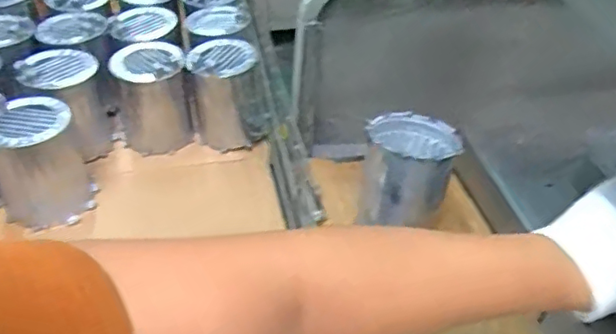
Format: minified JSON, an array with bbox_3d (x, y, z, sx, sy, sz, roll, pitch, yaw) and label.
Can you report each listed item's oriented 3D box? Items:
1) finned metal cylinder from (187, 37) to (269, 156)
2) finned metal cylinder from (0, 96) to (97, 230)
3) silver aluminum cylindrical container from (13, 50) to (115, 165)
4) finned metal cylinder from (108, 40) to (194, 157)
[{"bbox_3d":[-0.103,-0.096,0.762,0.098,0.121,0.097,-3,43,-8],"label":"finned metal cylinder"},{"bbox_3d":[-0.299,-0.013,0.641,0.089,0.121,0.082,-18,47,-22],"label":"finned metal cylinder"},{"bbox_3d":[-0.294,-0.077,0.713,0.083,0.123,0.087,2,42,-2],"label":"silver aluminum cylindrical container"},{"bbox_3d":[-0.203,-0.088,0.755,0.090,0.134,0.093,-10,44,-15],"label":"finned metal cylinder"}]

